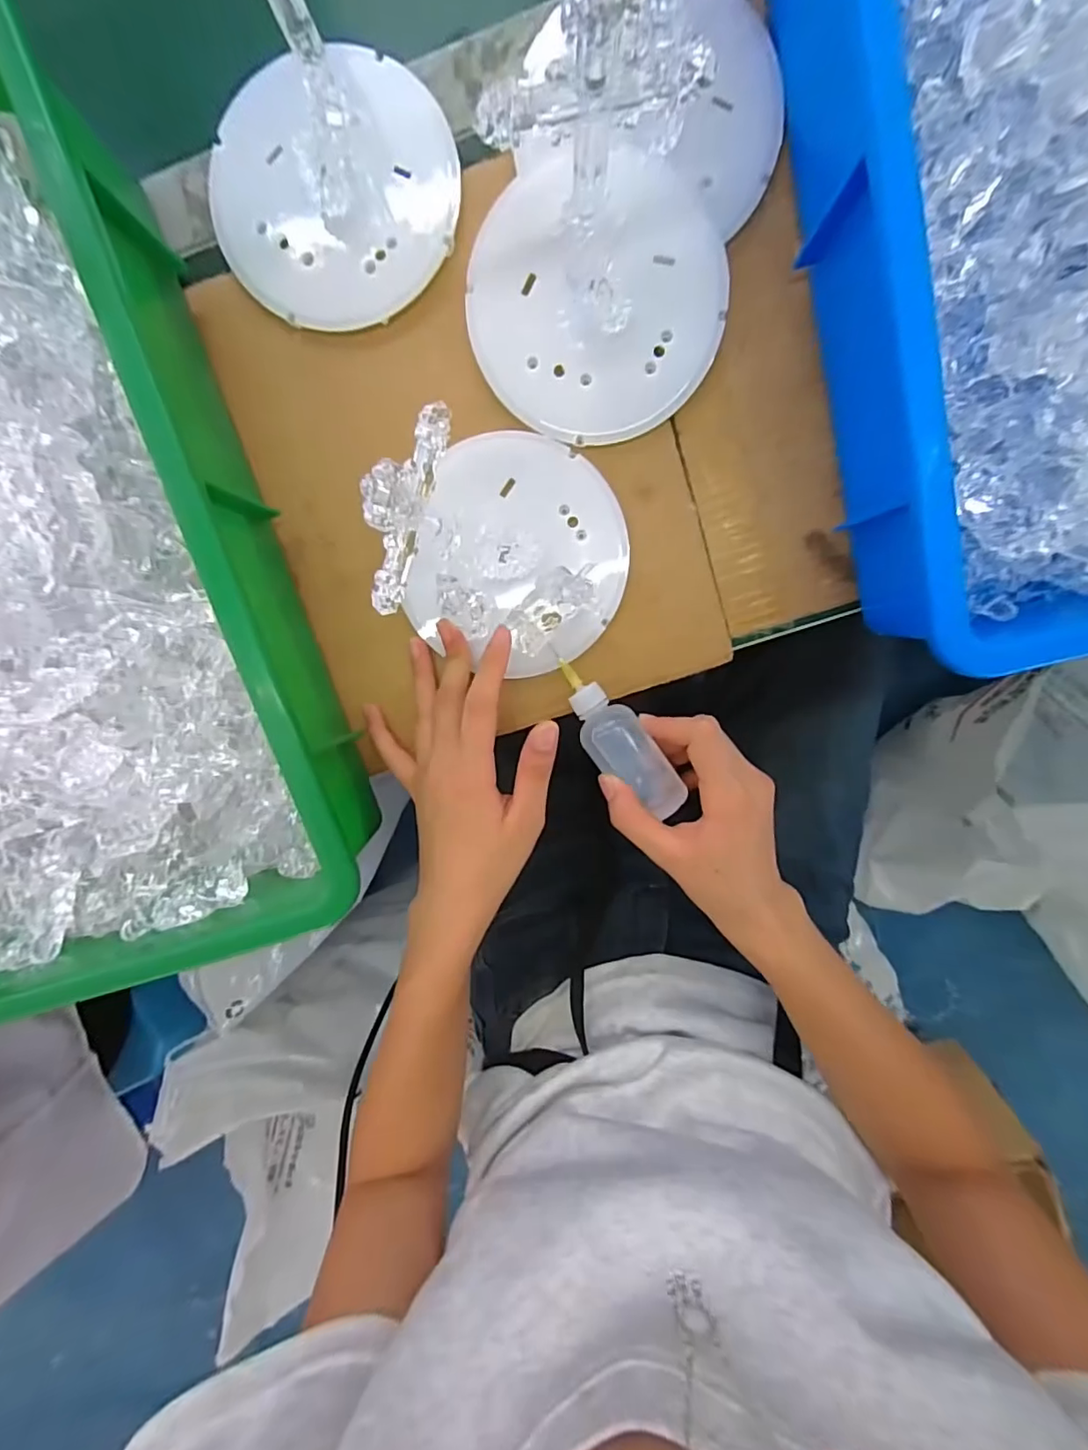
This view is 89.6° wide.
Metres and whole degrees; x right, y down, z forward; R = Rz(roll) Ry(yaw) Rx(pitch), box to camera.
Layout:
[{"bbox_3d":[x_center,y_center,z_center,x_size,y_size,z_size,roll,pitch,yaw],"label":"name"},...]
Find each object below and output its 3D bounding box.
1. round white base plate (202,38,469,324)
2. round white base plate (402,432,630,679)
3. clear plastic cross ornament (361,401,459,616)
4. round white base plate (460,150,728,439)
[{"bbox_3d":[-0.108,-0.274,0.281,0.126,0.014,0.115,0,98,3],"label":"round white base plate"},{"bbox_3d":[-0.011,-0.094,0.303,0.112,0.015,0.120,0,95,-2],"label":"round white base plate"},{"bbox_3d":[-0.058,-0.093,0.248,0.021,0.114,0.084,13,99,1],"label":"clear plastic cross ornament"},{"bbox_3d":[0.027,-0.215,0.282,0.126,0.017,0.120,0,98,3],"label":"round white base plate"}]

